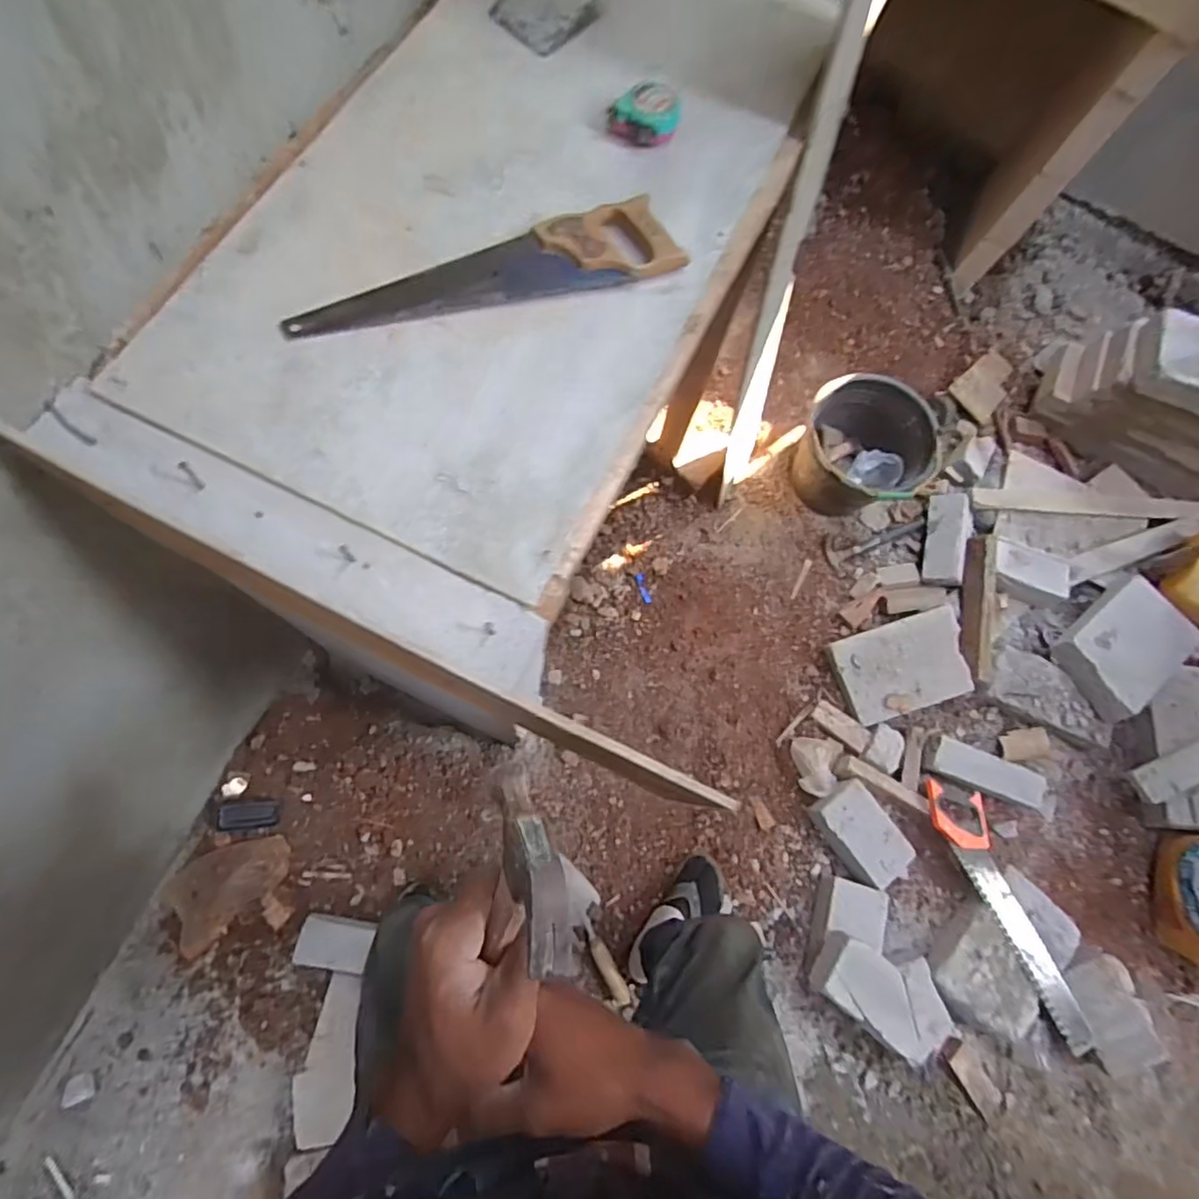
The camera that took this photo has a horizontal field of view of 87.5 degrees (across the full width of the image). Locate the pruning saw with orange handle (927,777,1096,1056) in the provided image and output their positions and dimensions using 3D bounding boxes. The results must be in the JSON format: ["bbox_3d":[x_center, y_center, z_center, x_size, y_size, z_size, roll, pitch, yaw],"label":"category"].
[{"bbox_3d":[0.864,0.639,1.310,0.126,0.051,0.556,-23,75,-7],"label":"pruning saw with orange handle"}]

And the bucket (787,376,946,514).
[{"bbox_3d":[0.612,-0.333,1.496,0.287,0.260,0.303,2,74,-7],"label":"bucket"}]

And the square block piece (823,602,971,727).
[{"bbox_3d":[0.698,0.152,1.443,0.283,0.073,0.204,-17,74,-5],"label":"square block piece"}]

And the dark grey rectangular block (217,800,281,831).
[{"bbox_3d":[-0.665,0.408,1.190,0.106,0.009,0.050,-5,87,-14],"label":"dark grey rectangular block"}]

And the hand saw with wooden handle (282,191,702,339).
[{"bbox_3d":[-0.110,-0.322,0.623,0.381,0.025,0.076,-16,77,-12],"label":"hand saw with wooden handle"}]

